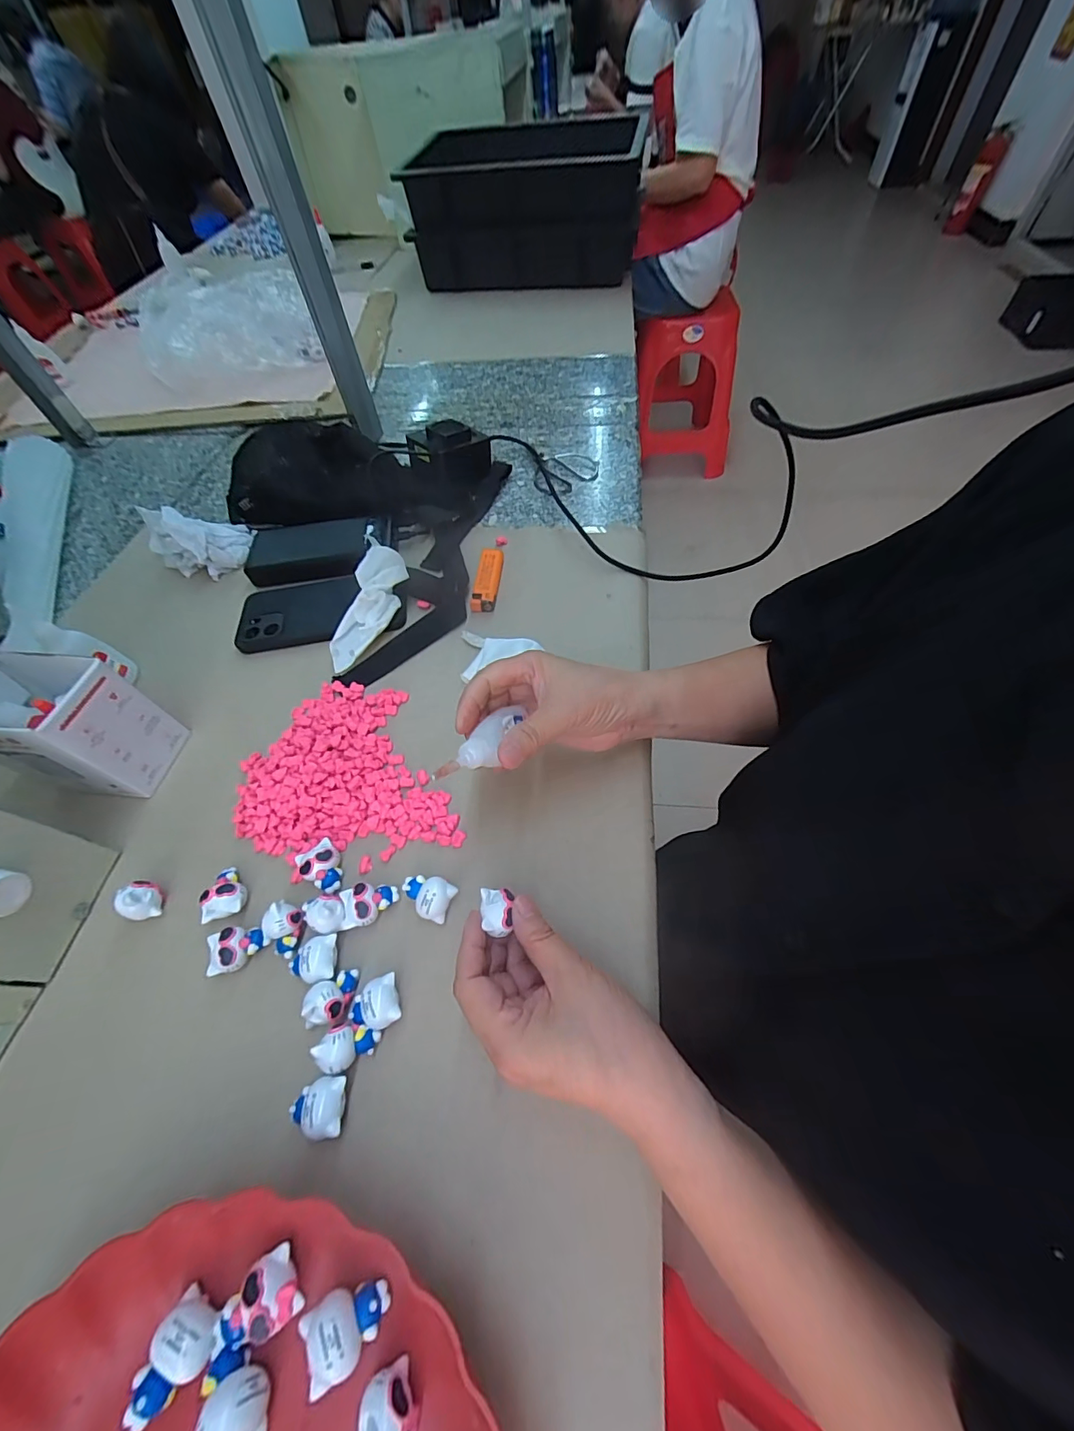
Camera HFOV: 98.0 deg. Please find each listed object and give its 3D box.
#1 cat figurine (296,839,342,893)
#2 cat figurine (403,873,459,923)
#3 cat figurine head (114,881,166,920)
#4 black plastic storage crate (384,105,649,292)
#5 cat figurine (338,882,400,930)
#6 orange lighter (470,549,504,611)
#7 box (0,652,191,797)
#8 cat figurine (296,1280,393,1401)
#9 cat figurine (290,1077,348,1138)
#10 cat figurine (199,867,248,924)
[{"bbox_3d":[-0.147,0.104,0.321,0.033,0.018,0.025,39,68,25],"label":"cat figurine"},{"bbox_3d":[-0.072,0.117,0.305,0.034,0.018,0.024,21,62,18],"label":"cat figurine"},{"bbox_3d":[-0.264,0.124,0.313,0.022,0.025,0.023,9,59,11],"label":"cat figurine head"},{"bbox_3d":[-0.013,-1.085,0.986,0.441,0.182,0.422,3,58,7],"label":"black plastic storage crate"},{"bbox_3d":[-0.110,0.122,0.306,0.035,0.015,0.024,-18,58,-6],"label":"cat figurine"},{"bbox_3d":[-0.049,-0.137,0.470,0.023,0.014,0.079,3,58,7],"label":"orange lighter"},{"bbox_3d":[-0.351,0.008,0.353,0.096,0.093,0.067,2,58,7],"label":"box"},{"bbox_3d":[-0.084,0.269,0.205,0.033,0.018,0.025,-32,60,-14],"label":"cat figurine"},{"bbox_3d":[-0.117,0.209,0.249,0.030,0.016,0.025,-7,57,1],"label":"cat figurine"},{"bbox_3d":[-0.210,0.120,0.317,0.025,0.019,0.032,-12,57,-2],"label":"cat figurine"}]

